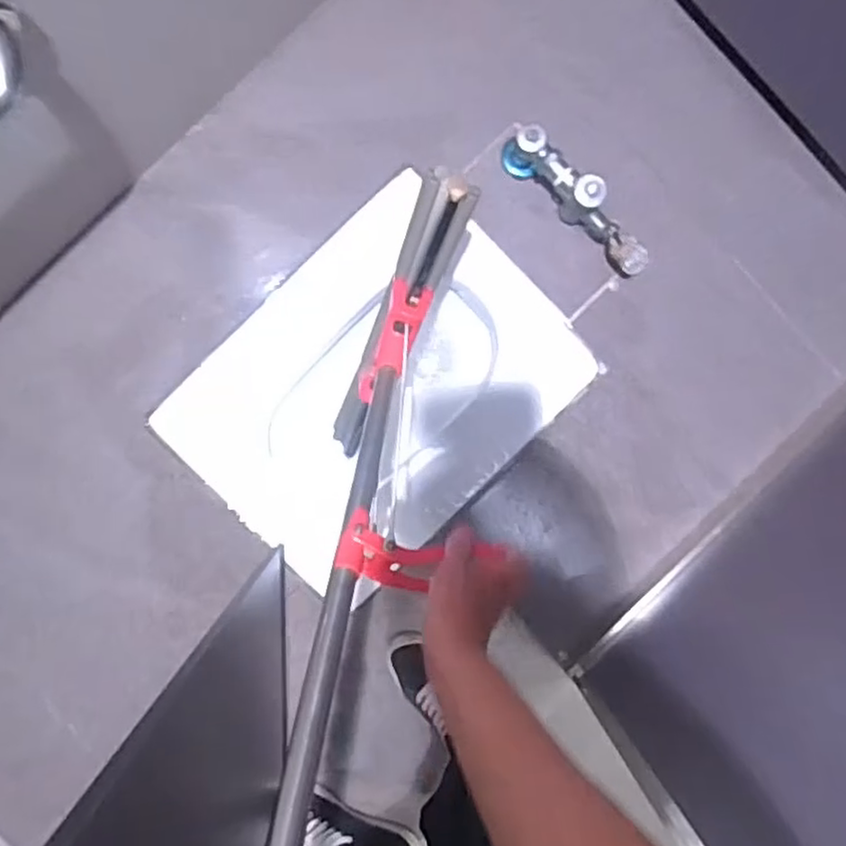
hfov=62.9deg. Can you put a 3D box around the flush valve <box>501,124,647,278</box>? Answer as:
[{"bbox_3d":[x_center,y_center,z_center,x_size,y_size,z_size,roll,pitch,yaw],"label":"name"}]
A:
[{"bbox_3d":[0.219,-0.310,0.976,0.255,0.107,0.045,45,87,-2],"label":"flush valve"}]

